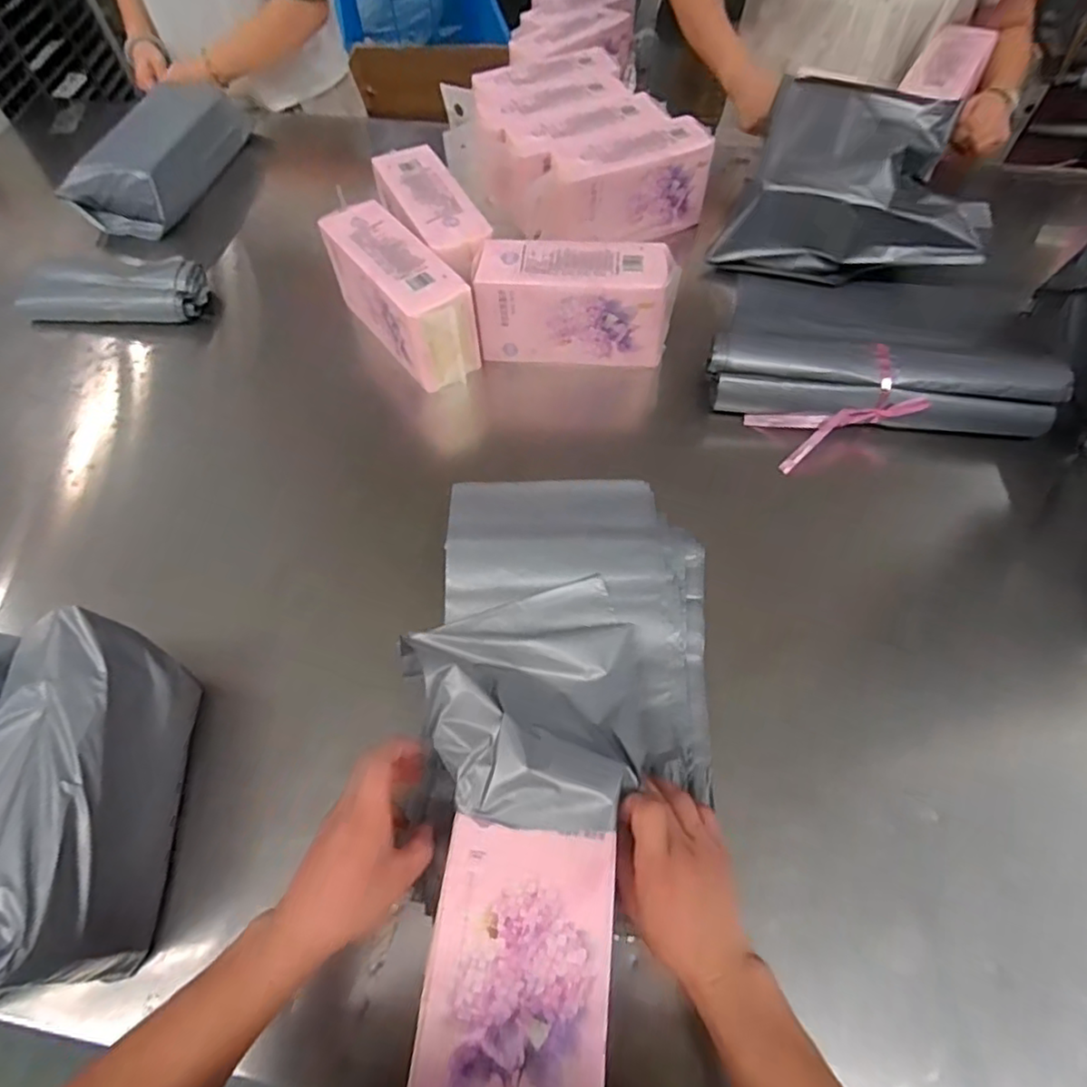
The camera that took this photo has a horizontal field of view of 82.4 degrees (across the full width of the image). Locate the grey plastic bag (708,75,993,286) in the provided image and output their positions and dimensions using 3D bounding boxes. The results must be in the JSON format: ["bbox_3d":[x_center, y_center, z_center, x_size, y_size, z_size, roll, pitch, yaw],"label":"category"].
[{"bbox_3d":[0.463,-0.548,0.942,0.327,0.157,0.260,10,62,5],"label":"grey plastic bag"}]

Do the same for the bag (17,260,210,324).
[{"bbox_3d":[-0.638,-0.380,0.930,0.269,0.055,0.122,7,62,4],"label":"bag"}]

